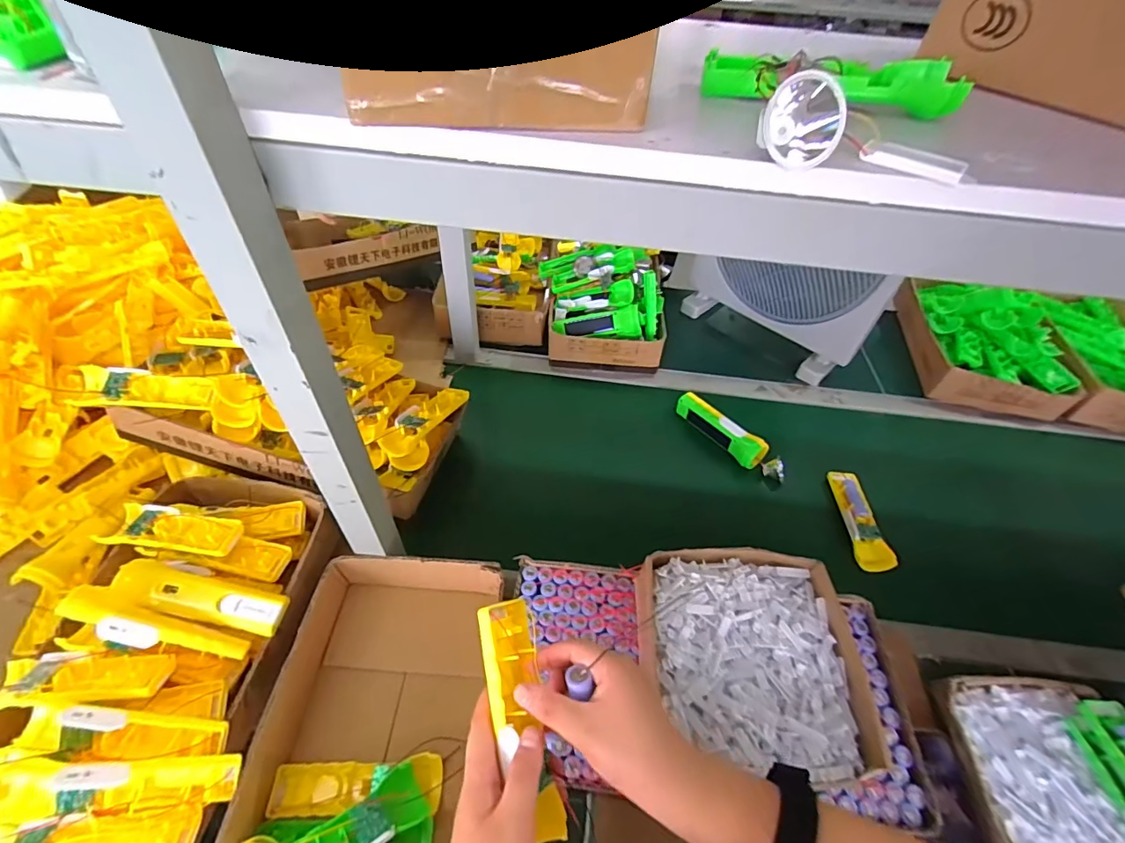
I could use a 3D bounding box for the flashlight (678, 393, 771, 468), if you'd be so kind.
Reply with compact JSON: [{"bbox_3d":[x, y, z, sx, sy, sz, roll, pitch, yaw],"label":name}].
[{"bbox_3d":[0.267,0.006,0.833,0.040,0.042,0.169,-28,55,-25],"label":"flashlight"}]

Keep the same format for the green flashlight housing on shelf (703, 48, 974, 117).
[{"bbox_3d":[0.177,-0.226,0.326,0.164,0.027,0.057,3,48,-1],"label":"green flashlight housing on shelf"}]

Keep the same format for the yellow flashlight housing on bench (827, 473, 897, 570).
[{"bbox_3d":[0.443,0.144,0.744,0.045,0.032,0.170,1,48,-2],"label":"yellow flashlight housing on bench"}]

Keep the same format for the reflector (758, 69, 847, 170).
[{"bbox_3d":[0.128,-0.160,0.264,0.042,0.043,0.032,15,49,9],"label":"reflector"}]

